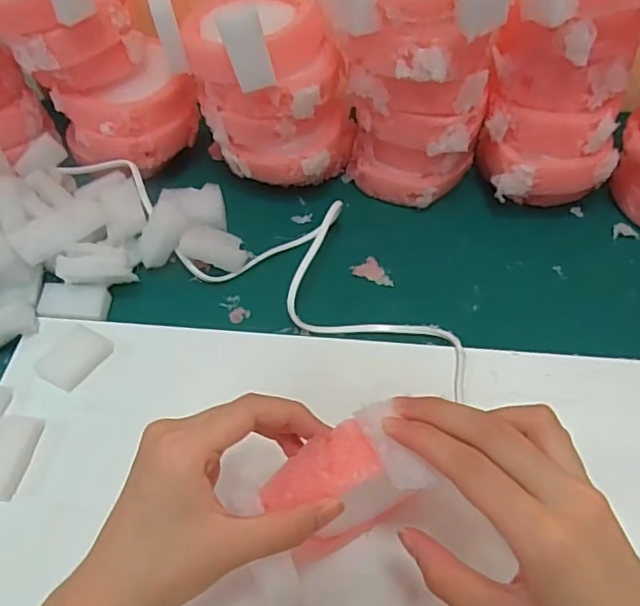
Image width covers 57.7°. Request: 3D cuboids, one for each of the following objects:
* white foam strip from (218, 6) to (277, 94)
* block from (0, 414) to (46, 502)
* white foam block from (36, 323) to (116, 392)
[{"bbox_3d":[-0.047,-0.165,0.381,0.026,0.052,0.007,-27,42,-9],"label":"white foam strip"},{"bbox_3d":[-0.184,0.091,0.343,0.023,0.015,0.050,6,52,6],"label":"block"},{"bbox_3d":[-0.162,0.036,0.383,0.030,0.008,0.043,28,57,21],"label":"white foam block"}]

